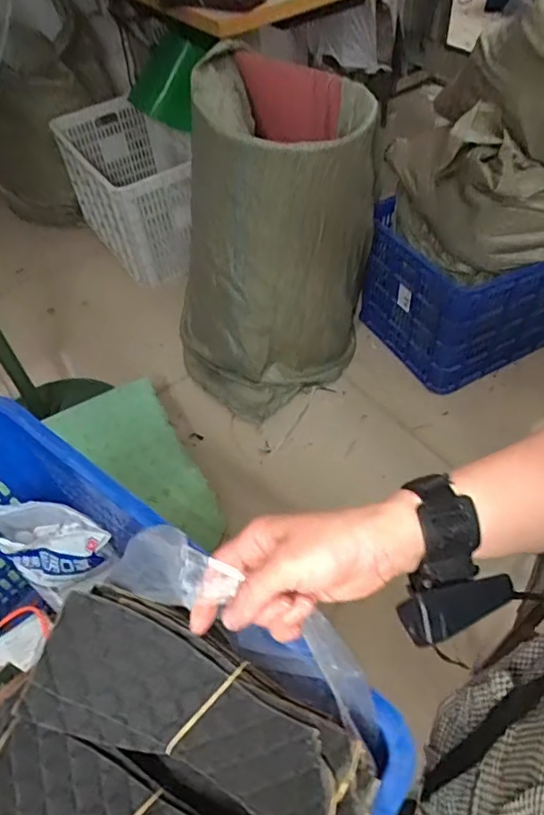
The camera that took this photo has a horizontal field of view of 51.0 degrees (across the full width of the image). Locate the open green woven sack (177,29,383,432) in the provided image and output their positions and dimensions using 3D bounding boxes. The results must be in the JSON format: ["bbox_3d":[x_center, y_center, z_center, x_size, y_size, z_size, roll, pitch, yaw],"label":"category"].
[{"bbox_3d":[-0.014,-0.376,1.385,0.432,0.699,0.409,-36,57,-22],"label":"open green woven sack"}]

